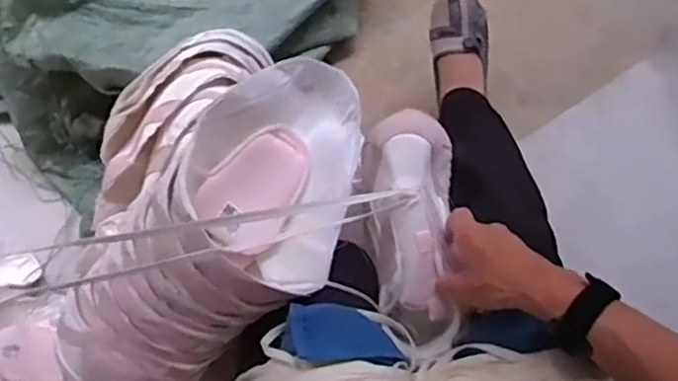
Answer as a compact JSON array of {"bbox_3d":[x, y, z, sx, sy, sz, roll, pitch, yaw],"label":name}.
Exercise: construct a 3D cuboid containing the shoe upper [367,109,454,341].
[{"bbox_3d":[0.071,0.033,0.667,0.082,0.054,0.223,1,80,1],"label":"shoe upper"}]

